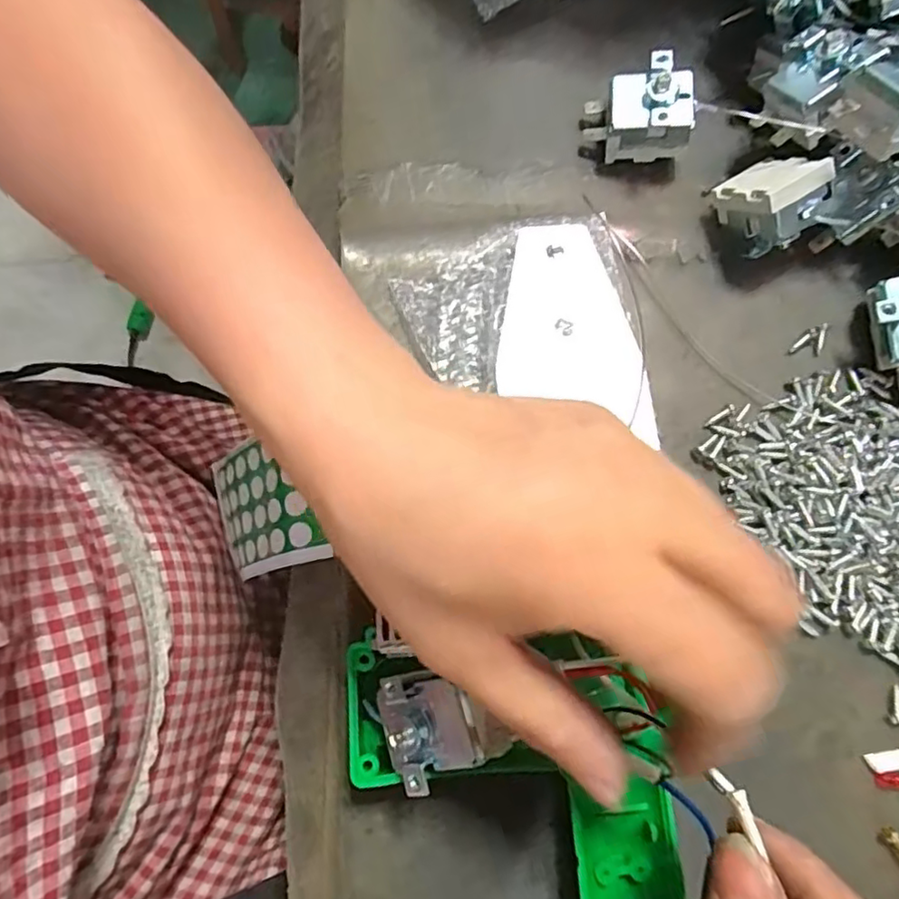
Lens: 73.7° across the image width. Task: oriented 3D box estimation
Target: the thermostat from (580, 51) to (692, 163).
[{"bbox_3d":[0.084,-0.149,0.267,0.041,0.033,0.030,2,78,0],"label":"thermostat"}]

